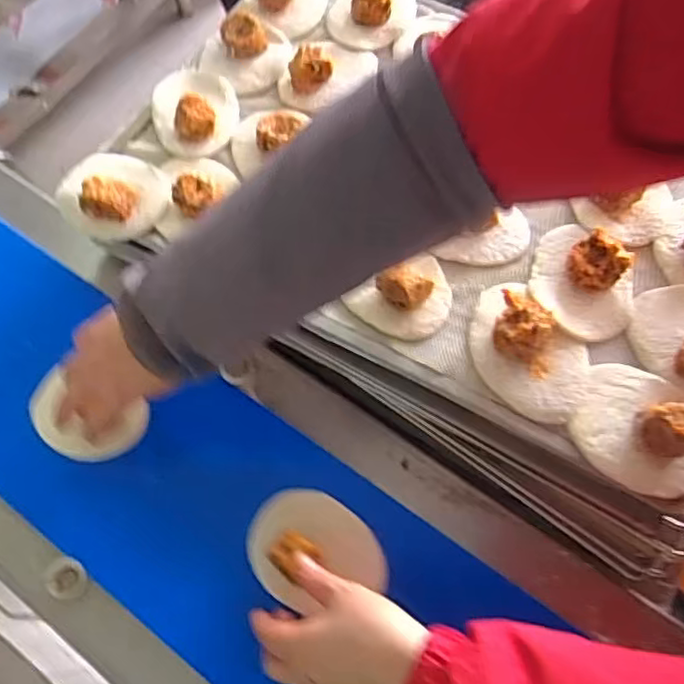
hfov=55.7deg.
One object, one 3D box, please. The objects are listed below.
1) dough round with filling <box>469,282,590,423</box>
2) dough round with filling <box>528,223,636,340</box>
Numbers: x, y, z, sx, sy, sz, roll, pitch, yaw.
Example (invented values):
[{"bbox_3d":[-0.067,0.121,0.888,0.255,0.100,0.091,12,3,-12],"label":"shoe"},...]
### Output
[{"bbox_3d":[0.147,-0.002,0.504,0.094,0.040,0.103,-1,66,3],"label":"dough round with filling"},{"bbox_3d":[0.199,-0.052,0.529,0.081,0.027,0.090,19,68,11],"label":"dough round with filling"}]

